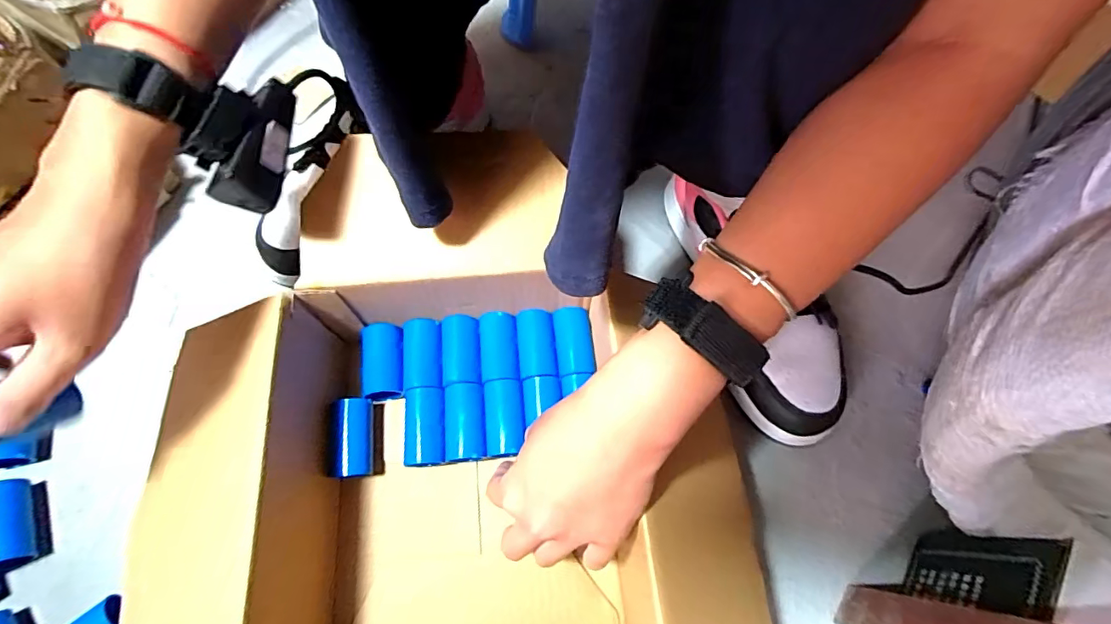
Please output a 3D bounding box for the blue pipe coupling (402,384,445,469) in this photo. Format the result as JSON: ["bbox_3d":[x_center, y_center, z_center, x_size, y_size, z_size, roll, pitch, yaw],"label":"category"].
[{"bbox_3d":[-0.095,0.086,0.369,0.028,0.028,0.055,-5,68,-5],"label":"blue pipe coupling"}]

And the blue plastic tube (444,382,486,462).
[{"bbox_3d":[-0.067,0.084,0.373,0.028,0.028,0.056,-4,68,-5],"label":"blue plastic tube"}]

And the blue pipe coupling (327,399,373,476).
[{"bbox_3d":[-0.147,0.092,0.363,0.028,0.027,0.054,-5,68,-6],"label":"blue pipe coupling"}]

